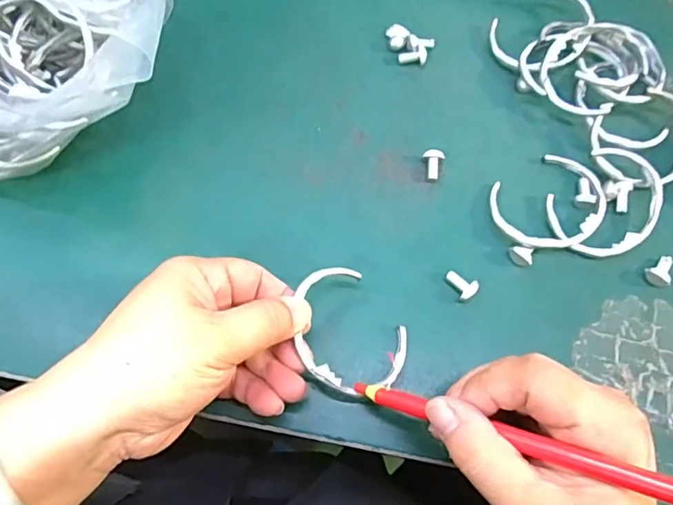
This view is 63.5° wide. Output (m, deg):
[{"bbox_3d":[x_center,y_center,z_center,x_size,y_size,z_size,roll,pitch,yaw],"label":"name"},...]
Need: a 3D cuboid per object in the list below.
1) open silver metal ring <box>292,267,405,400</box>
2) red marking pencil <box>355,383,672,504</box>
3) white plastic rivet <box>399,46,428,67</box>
[{"bbox_3d":[0.005,0.041,0.272,0.056,0.006,0.069,-42,94,-29],"label":"open silver metal ring"},{"bbox_3d":[0.076,0.076,0.216,0.165,0.007,0.010,8,66,38],"label":"red marking pencil"},{"bbox_3d":[0.050,-0.127,0.351,0.018,0.007,0.010,3,70,0],"label":"white plastic rivet"}]

